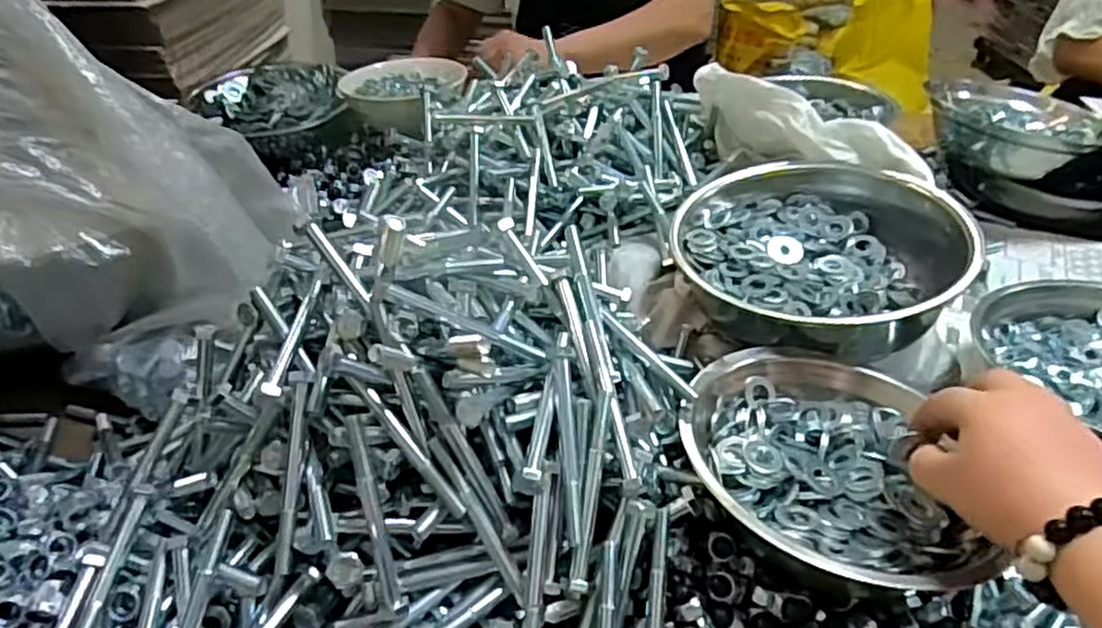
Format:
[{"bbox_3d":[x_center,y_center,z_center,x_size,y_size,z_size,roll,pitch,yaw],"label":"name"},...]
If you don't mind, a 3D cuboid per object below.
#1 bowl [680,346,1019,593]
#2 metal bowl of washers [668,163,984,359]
[{"bbox_3d":[0.155,0.078,0.422,0.153,0.044,0.168,2,40,-1],"label":"bowl"},{"bbox_3d":[0.202,-0.058,0.573,0.203,0.076,0.190,2,40,-2],"label":"metal bowl of washers"}]

